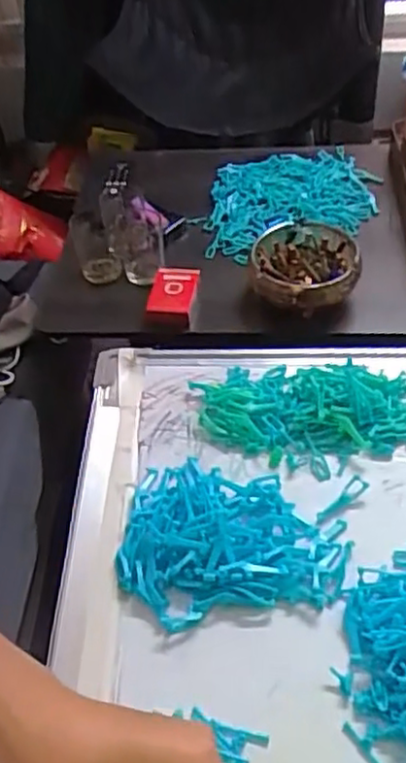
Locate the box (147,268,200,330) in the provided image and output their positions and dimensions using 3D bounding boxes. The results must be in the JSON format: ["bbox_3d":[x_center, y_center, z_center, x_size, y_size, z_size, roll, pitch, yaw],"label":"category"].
[{"bbox_3d":[-0.040,-0.111,0.913,0.065,0.031,0.098,0,48,6],"label":"box"}]

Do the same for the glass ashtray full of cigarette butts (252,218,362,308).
[{"bbox_3d":[0.130,-0.147,0.886,0.136,0.061,0.144,0,48,5],"label":"glass ashtray full of cigarette butts"}]

